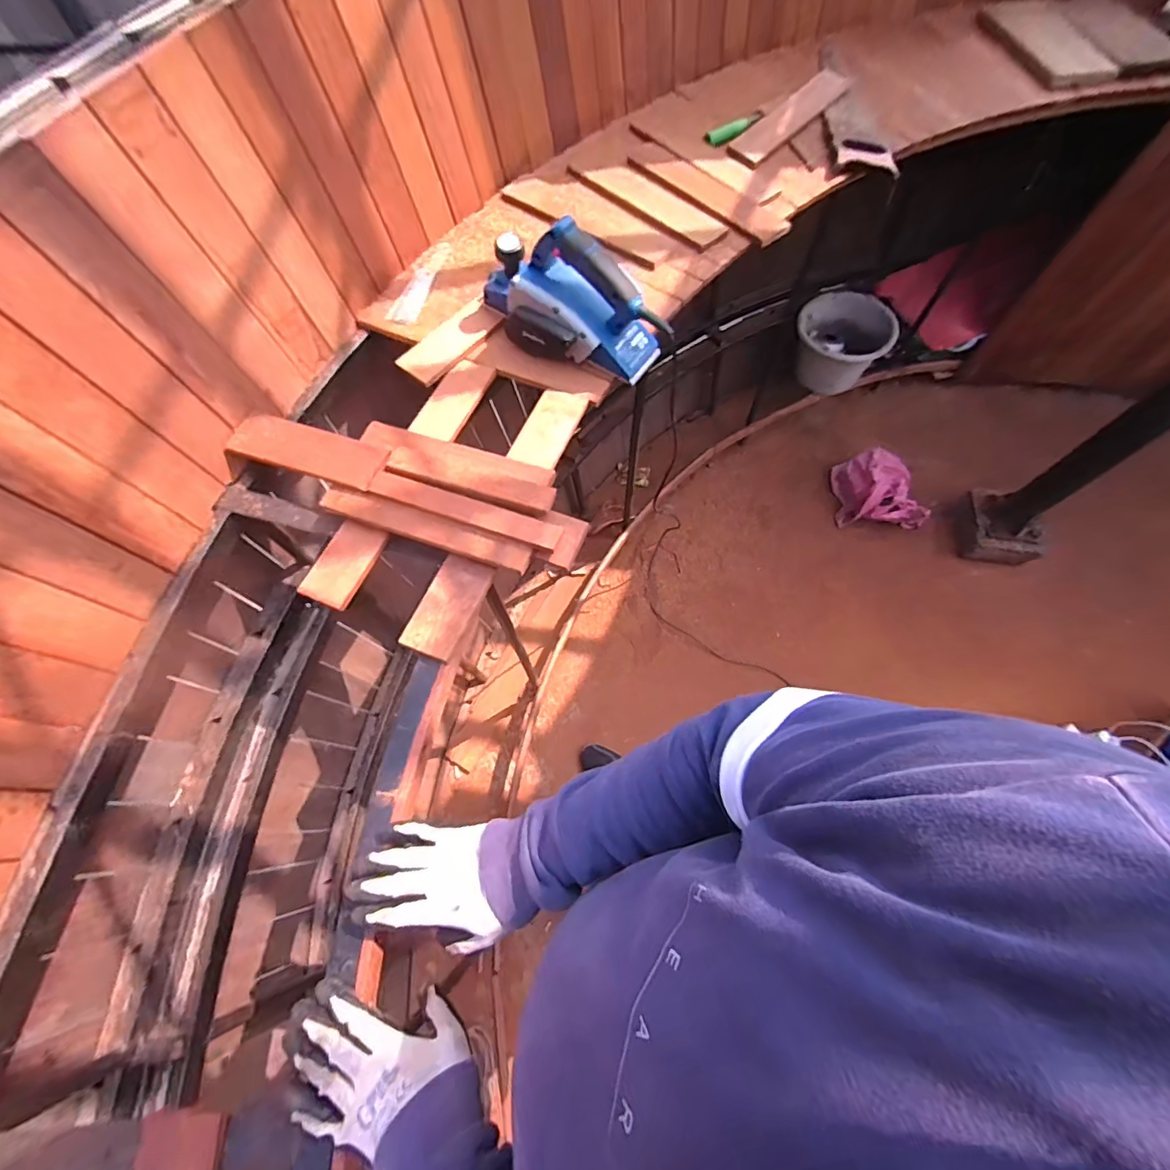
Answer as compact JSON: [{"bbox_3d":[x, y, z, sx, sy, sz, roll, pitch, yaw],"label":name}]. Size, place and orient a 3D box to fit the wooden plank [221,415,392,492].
[{"bbox_3d":[-0.361,-0.177,0.672,0.209,0.010,0.071,18,68,8],"label":"wooden plank"}]

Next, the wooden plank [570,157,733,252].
[{"bbox_3d":[0.106,-0.670,0.883,0.085,0.024,0.316,-40,72,-15],"label":"wooden plank"}]

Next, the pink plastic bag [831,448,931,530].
[{"bbox_3d":[0.916,-0.300,1.584,0.239,0.169,0.236,-3,67,-1],"label":"pink plastic bag"}]

